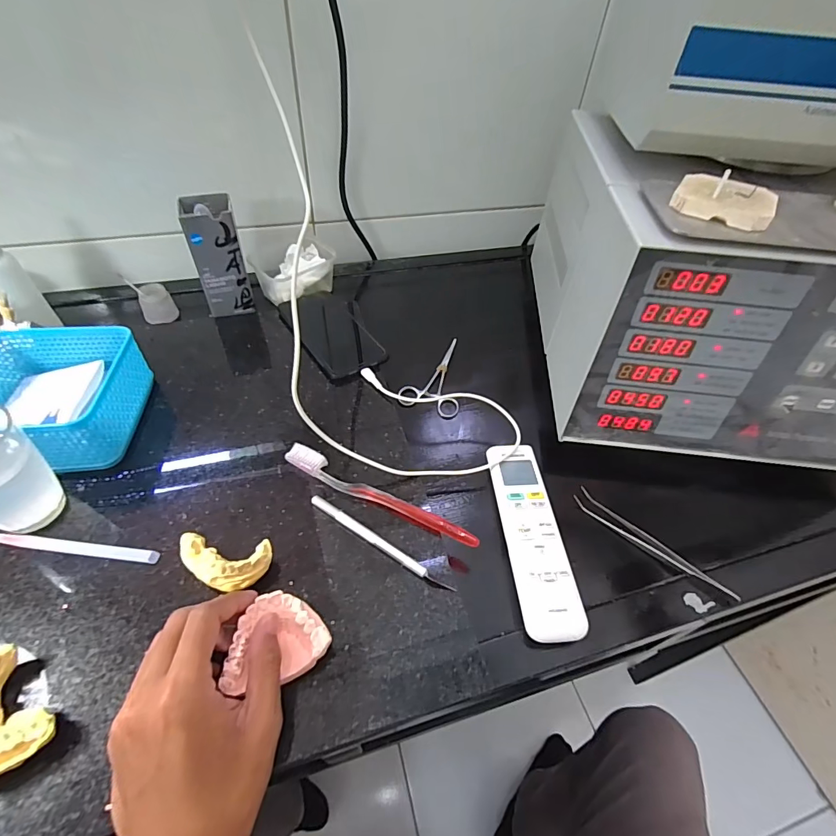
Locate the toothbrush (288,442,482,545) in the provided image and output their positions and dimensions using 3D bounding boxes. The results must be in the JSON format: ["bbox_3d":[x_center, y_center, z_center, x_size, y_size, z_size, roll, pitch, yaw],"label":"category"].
[{"bbox_3d":[-0.036,0.069,0.383,0.188,0.012,0.022,24,51,16],"label":"toothbrush"}]

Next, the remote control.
[{"bbox_3d":[0.099,0.096,0.376,0.046,0.014,0.177,-1,49,-5],"label":"remote control"}]

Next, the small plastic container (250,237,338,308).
[{"bbox_3d":[-0.167,-0.201,0.597,0.103,0.054,0.065,-28,56,-25],"label":"small plastic container"}]

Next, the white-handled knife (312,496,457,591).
[{"bbox_3d":[-0.032,0.102,0.356,0.139,0.006,0.009,28,53,19],"label":"white-handled knife"}]

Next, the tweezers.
[{"bbox_3d":[0.206,0.111,0.385,0.143,0.008,0.018,37,56,25],"label":"tweezers"}]

